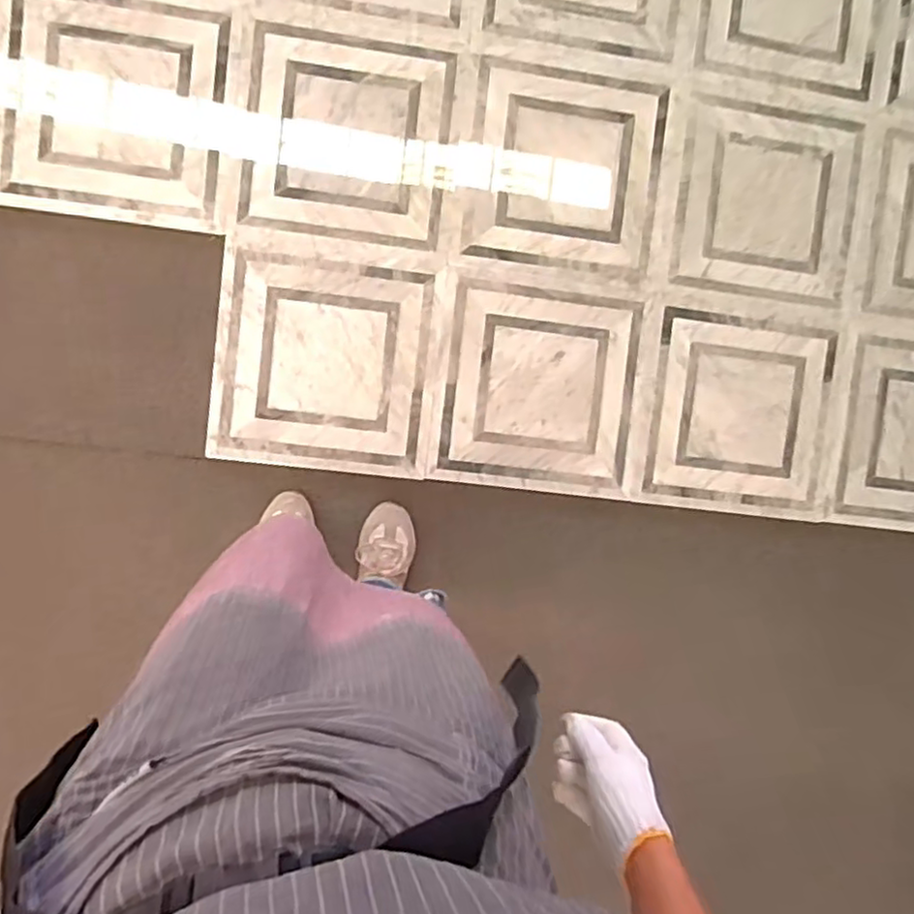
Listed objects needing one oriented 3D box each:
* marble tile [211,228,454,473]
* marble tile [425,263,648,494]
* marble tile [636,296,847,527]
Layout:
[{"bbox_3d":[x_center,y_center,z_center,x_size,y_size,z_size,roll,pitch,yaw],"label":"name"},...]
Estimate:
[{"bbox_3d":[-0.242,-0.178,1.243,0.400,0.012,0.398,6,93,-4],"label":"marble tile"},{"bbox_3d":[0.161,-0.137,1.277,0.399,0.020,0.399,6,93,-4],"label":"marble tile"},{"bbox_3d":[0.552,-0.091,1.298,0.377,0.019,0.399,7,93,-4],"label":"marble tile"}]

